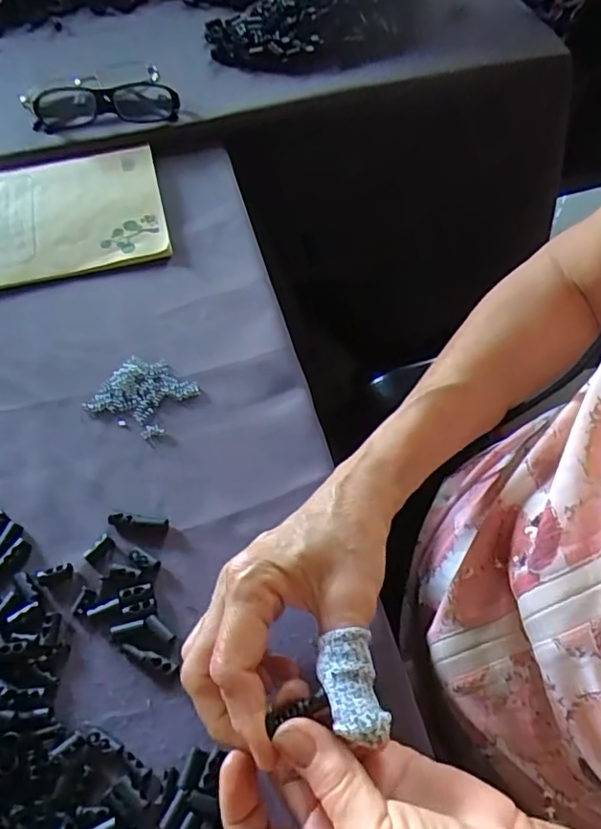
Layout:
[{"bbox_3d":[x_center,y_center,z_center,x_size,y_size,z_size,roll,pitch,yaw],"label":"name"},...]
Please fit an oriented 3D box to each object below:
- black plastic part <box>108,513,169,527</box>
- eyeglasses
[{"bbox_3d":[-0.099,0.065,0.348,0.037,0.010,0.008,5,59,6],"label":"black plastic part"},{"bbox_3d":[-0.187,-0.292,0.529,0.142,0.030,0.047,-8,59,-1],"label":"eyeglasses"}]

